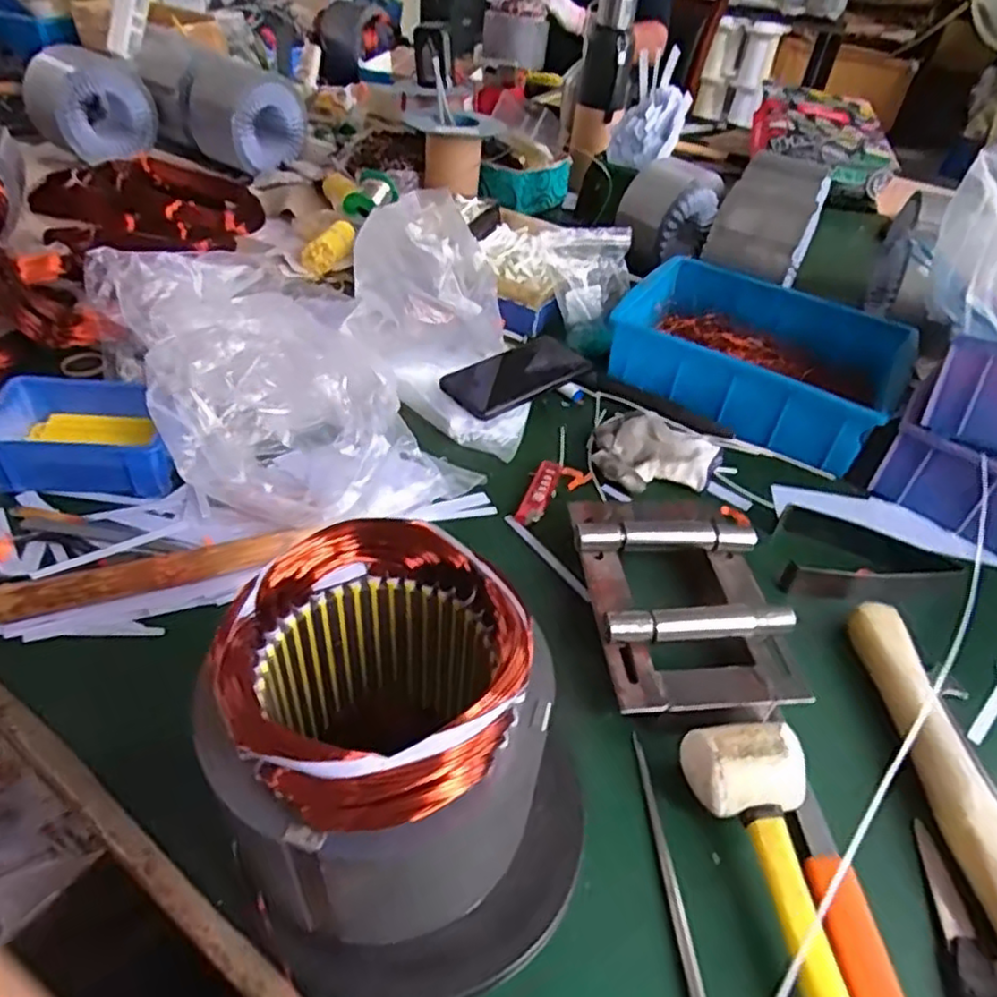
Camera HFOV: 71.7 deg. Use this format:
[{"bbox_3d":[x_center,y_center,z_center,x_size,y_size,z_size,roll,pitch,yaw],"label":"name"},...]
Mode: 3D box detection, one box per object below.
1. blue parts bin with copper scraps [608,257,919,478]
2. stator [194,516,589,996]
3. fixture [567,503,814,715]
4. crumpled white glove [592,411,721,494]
[{"bbox_3d":[0.287,-0.165,0.780,0.279,0.080,0.222,24,45,20],"label":"blue parts bin with copper scraps"},{"bbox_3d":[-0.040,0.135,0.339,0.174,0.185,0.153,18,43,14],"label":"stator"},{"bbox_3d":[0.134,0.073,0.520,0.140,0.047,0.195,0,42,-6],"label":"fixture"},{"bbox_3d":[0.148,-0.050,0.666,0.127,0.035,0.101,-6,43,-12],"label":"crumpled white glove"}]

